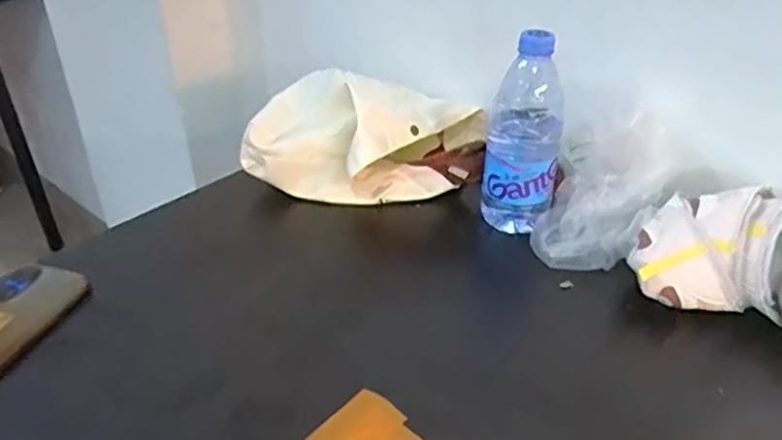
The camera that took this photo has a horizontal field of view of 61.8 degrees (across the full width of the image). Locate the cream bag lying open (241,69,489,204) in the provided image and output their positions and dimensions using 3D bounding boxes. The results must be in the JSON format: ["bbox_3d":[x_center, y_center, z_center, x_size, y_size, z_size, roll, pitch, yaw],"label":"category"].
[{"bbox_3d":[-0.025,-0.092,0.716,0.258,0.101,0.149,1,34,3],"label":"cream bag lying open"}]

